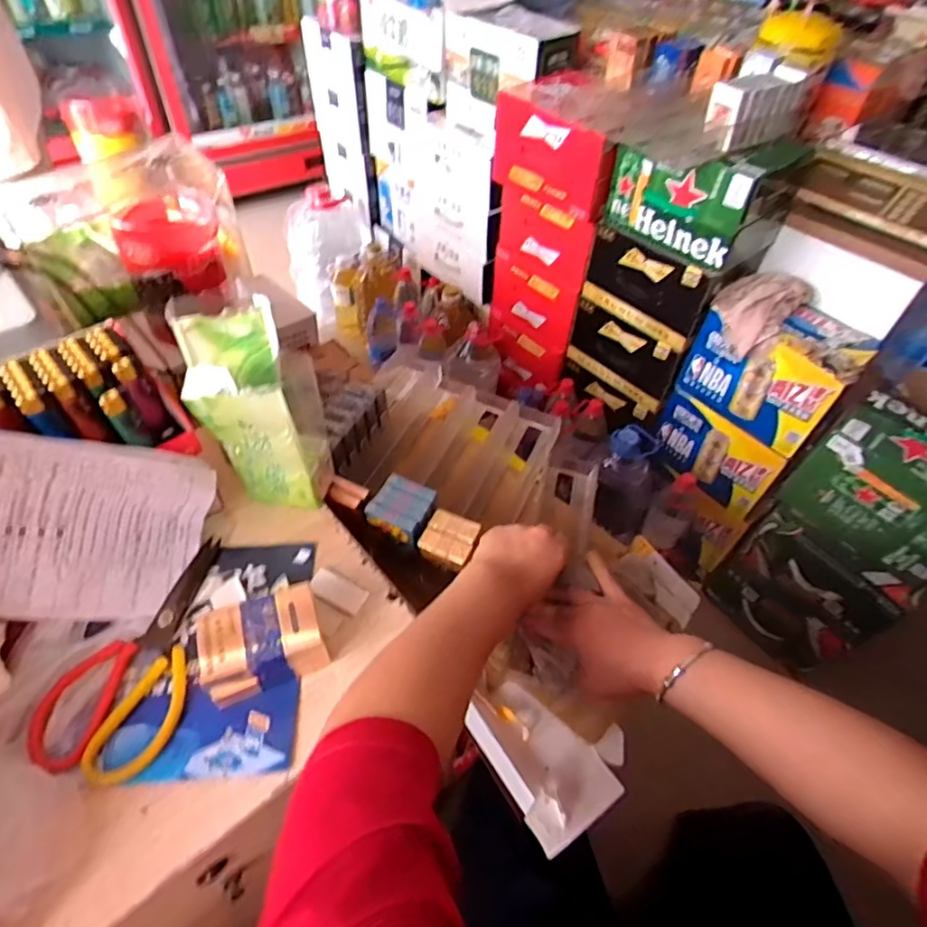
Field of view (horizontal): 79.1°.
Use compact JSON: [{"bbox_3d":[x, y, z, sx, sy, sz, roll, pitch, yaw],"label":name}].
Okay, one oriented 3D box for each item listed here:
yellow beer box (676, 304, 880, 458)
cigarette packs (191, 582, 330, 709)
[{"bbox_3d":[0.608,-0.186,1.112,0.170,0.196,0.268,-30,57,-28],"label":"yellow beer box"},{"bbox_3d":[-0.155,0.138,0.438,0.091,0.046,0.062,-16,51,-18],"label":"cigarette packs"}]

